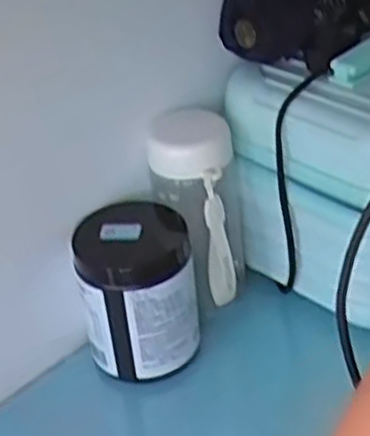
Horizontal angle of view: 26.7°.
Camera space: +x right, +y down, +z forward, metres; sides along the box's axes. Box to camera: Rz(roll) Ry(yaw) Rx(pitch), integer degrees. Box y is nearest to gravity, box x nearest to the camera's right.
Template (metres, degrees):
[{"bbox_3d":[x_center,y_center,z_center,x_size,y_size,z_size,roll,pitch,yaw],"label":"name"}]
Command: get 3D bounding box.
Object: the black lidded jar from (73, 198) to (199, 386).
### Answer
[{"bbox_3d":[-0.036,0.056,0.623,0.086,0.120,0.093,-4,34,3],"label":"black lidded jar"}]

